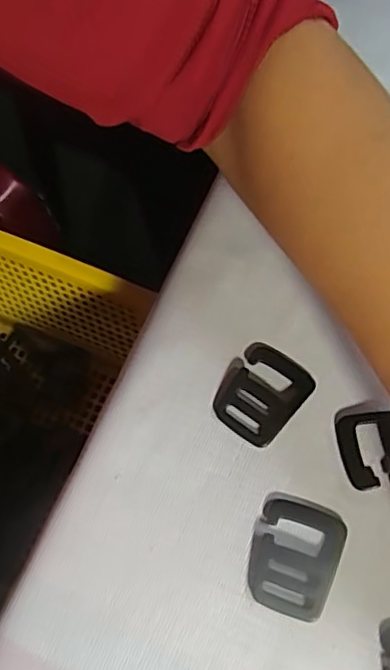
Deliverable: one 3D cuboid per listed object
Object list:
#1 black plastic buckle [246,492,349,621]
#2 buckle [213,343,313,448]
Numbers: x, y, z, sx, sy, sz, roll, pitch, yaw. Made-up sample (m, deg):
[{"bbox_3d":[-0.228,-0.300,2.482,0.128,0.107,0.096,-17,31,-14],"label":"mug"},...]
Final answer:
[{"bbox_3d":[0.041,0.090,0.248,0.035,0.005,0.045,19,70,10],"label":"black plastic buckle"},{"bbox_3d":[0.030,0.026,0.277,0.036,0.004,0.045,38,74,16],"label":"buckle"}]

